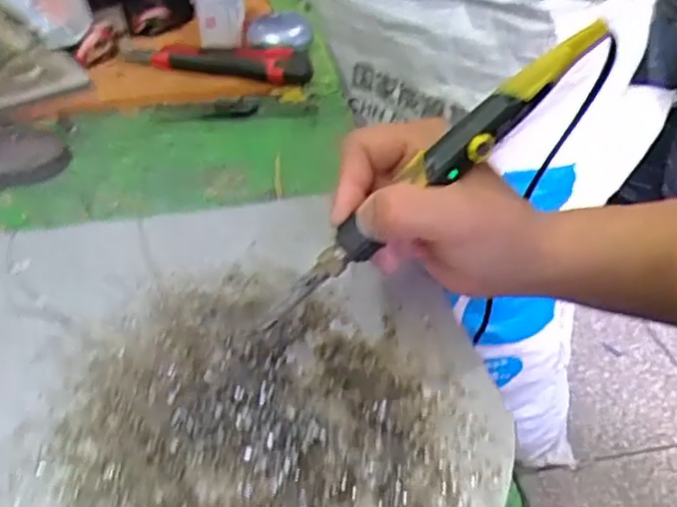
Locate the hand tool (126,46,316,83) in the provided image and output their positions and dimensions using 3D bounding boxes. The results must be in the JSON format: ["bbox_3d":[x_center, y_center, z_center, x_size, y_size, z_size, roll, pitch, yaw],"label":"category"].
[{"bbox_3d":[-0.108,-0.169,0.556,0.180,0.029,0.042,11,43,12],"label":"hand tool"}]

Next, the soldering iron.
[{"bbox_3d":[0.039,-0.033,0.282,0.190,0.014,0.014,-42,47,8],"label":"soldering iron"}]

